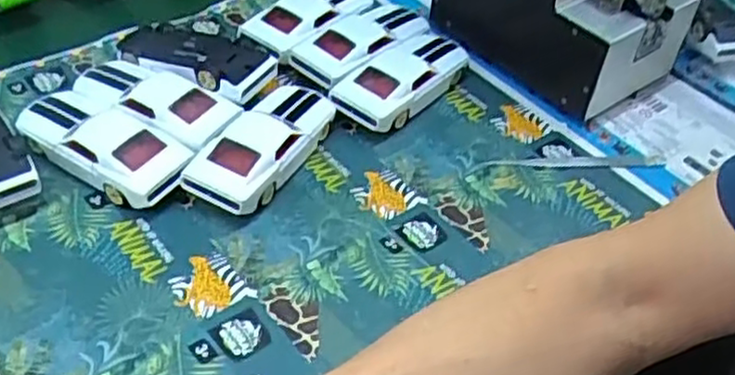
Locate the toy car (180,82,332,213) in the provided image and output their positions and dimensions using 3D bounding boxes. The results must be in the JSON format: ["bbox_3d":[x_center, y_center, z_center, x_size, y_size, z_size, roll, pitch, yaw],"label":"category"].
[{"bbox_3d":[-0.070,-0.031,0.519,0.055,0.036,0.130,21,46,16],"label":"toy car"}]

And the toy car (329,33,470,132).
[{"bbox_3d":[0.033,-0.087,0.582,0.053,0.036,0.128,34,51,27],"label":"toy car"}]

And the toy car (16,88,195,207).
[{"bbox_3d":[-0.180,-0.029,0.508,0.130,0.034,0.055,24,47,18],"label":"toy car"}]

